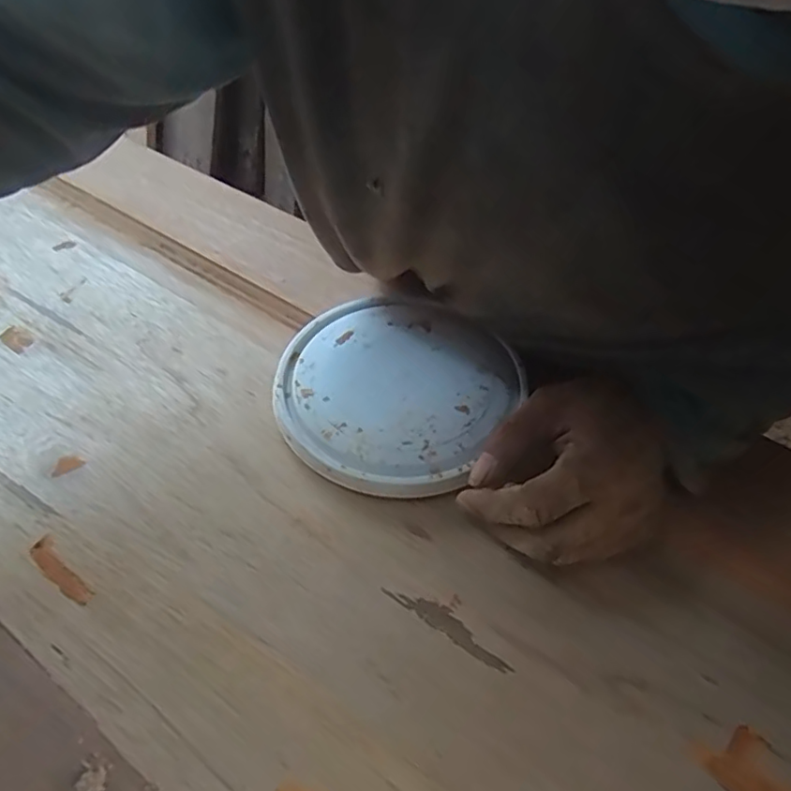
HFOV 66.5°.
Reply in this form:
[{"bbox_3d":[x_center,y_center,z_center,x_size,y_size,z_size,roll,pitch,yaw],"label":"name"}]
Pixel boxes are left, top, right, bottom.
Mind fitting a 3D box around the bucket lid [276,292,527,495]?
[{"bbox_3d":[-0.004,-0.008,0.417,0.154,0.017,0.158,1,48,-1],"label":"bucket lid"}]

